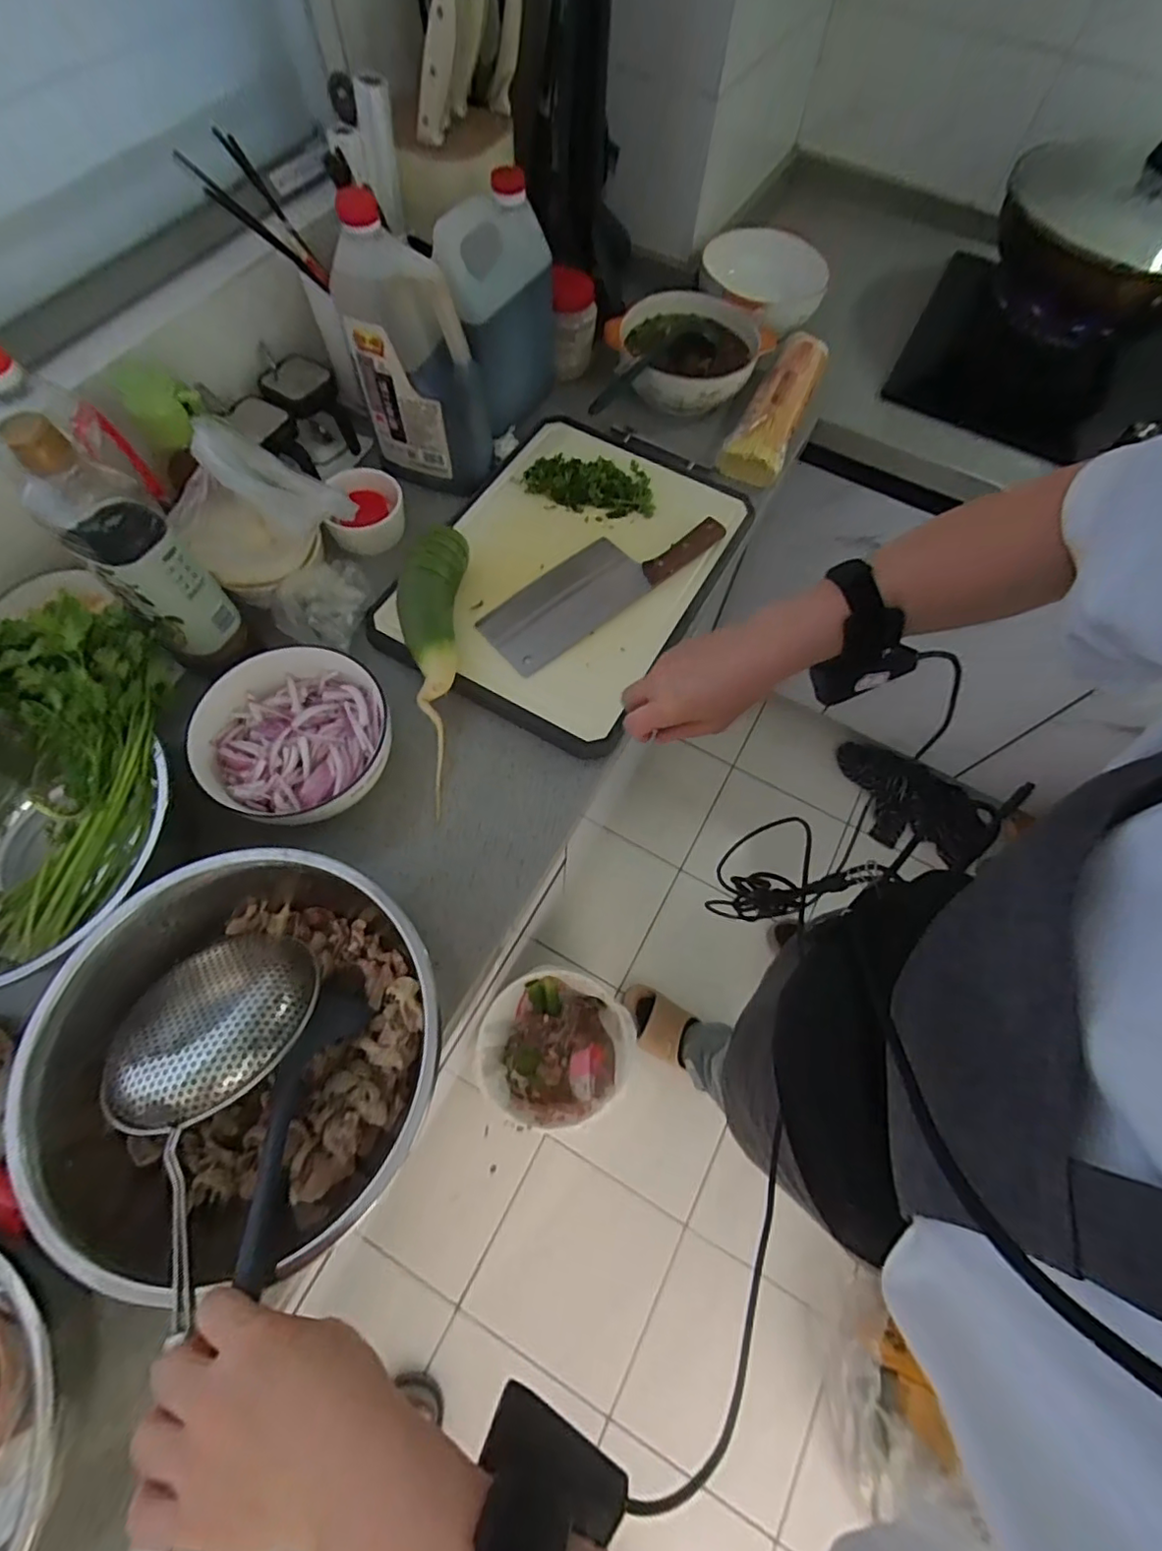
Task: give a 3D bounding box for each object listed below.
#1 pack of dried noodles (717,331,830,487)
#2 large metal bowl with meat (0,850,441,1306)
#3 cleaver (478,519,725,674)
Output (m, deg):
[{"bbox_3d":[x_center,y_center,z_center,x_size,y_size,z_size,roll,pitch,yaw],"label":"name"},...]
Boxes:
[{"bbox_3d":[0.264,-0.493,0.771,0.077,0.039,0.237,27,83,8],"label":"pack of dried noodles"},{"bbox_3d":[-0.239,0.200,0.440,0.258,0.107,0.258,1,67,-2],"label":"large metal bowl with meat"},{"bbox_3d":[0.022,-0.226,0.672,0.294,0.027,0.097,-38,74,-17],"label":"cleaver"}]

